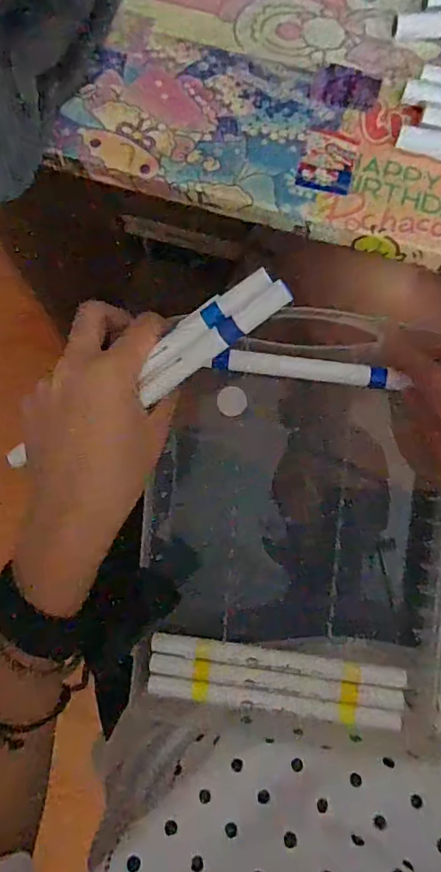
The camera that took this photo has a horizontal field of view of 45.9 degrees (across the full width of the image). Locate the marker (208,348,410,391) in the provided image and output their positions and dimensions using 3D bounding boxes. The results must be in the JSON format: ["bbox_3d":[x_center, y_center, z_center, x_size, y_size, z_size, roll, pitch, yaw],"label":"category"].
[{"bbox_3d":[0.053,-0.041,0.322,0.114,0.010,0.012,8,78,8],"label":"marker"}]

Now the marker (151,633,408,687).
[{"bbox_3d":[0.036,0.145,0.338,0.161,0.010,0.012,8,76,1],"label":"marker"}]

